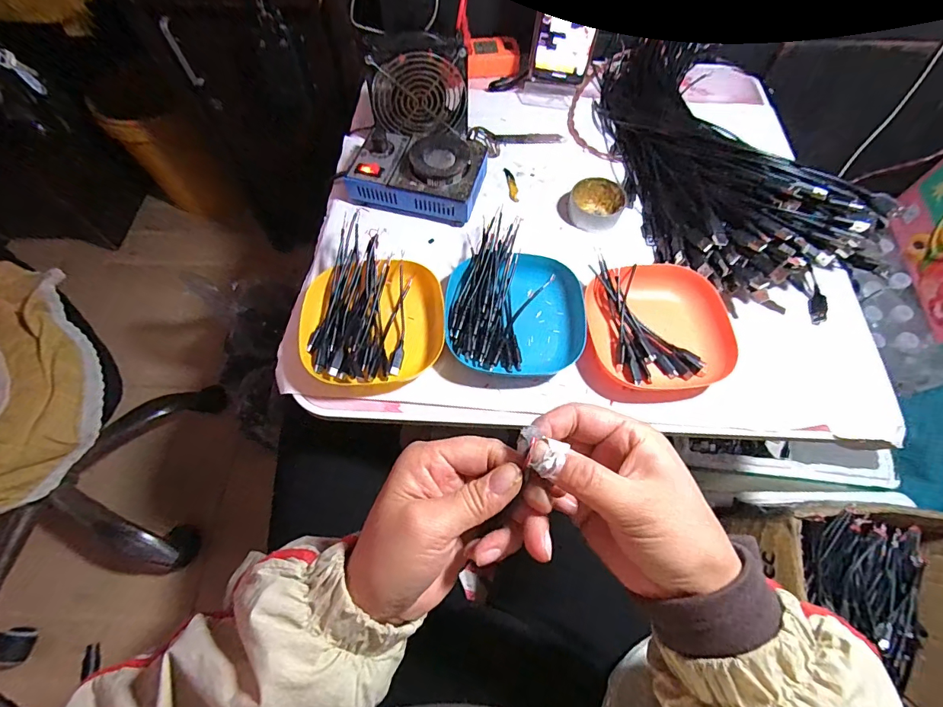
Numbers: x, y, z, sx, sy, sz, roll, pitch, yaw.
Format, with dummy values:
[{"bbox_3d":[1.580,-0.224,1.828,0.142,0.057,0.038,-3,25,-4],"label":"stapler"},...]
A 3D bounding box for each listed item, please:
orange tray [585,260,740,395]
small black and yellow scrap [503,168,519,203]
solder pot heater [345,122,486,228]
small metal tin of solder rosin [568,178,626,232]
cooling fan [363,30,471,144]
[{"bbox_3d":[0.185,-0.028,0.436,0.134,0.036,0.135,-2,65,-1],"label":"orange tray"},{"bbox_3d":[0.051,-0.216,0.549,0.012,0.004,0.059,-7,65,-4],"label":"small black and yellow scrap"},{"bbox_3d":[-0.063,-0.219,0.513,0.150,0.064,0.107,10,65,5],"label":"solder pot heater"},{"bbox_3d":[0.150,-0.180,0.520,0.062,0.025,0.058,0,65,0],"label":"small metal tin of solder rosin"},{"bbox_3d":[-0.063,-0.321,0.523,0.118,0.110,0.034,-4,65,-2],"label":"cooling fan"}]

